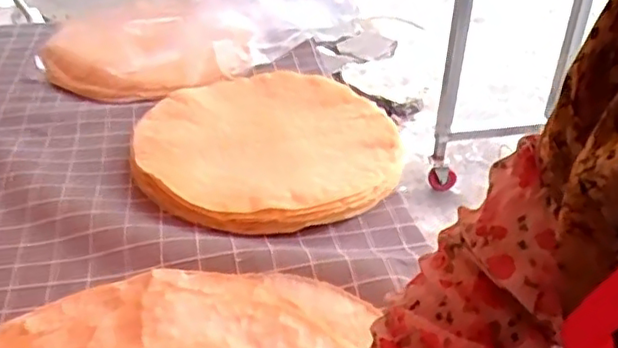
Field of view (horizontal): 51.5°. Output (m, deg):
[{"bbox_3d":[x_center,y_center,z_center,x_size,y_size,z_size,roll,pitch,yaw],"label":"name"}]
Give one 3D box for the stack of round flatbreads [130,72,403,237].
[{"bbox_3d":[-0.057,-0.049,0.887,0.351,0.031,0.351,0,34,0],"label":"stack of round flatbreads"}]

